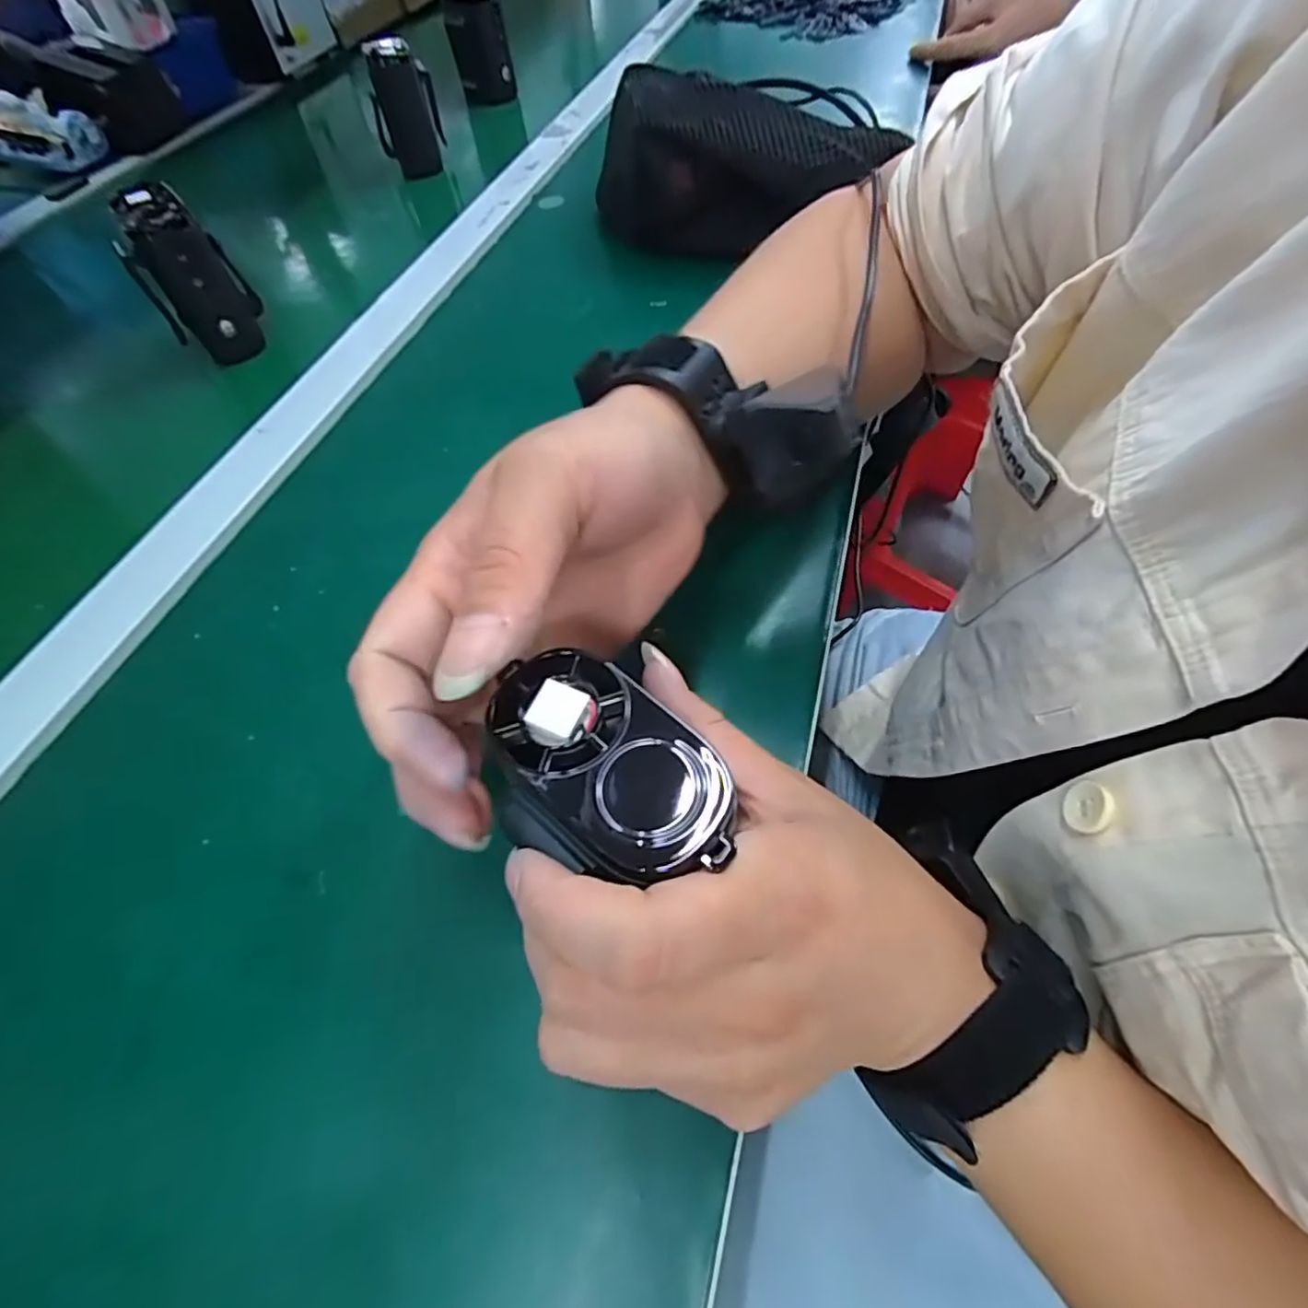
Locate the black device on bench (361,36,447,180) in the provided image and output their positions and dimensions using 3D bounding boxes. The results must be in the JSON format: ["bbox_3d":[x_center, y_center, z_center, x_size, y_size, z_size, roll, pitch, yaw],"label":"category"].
[{"bbox_3d":[-0.218,-0.478,0.562,0.054,0.087,0.045,-17,57,-8],"label":"black device on bench"}]

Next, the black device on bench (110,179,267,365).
[{"bbox_3d":[-0.289,-0.236,0.399,0.053,0.085,0.052,-40,62,-21],"label":"black device on bench"}]

